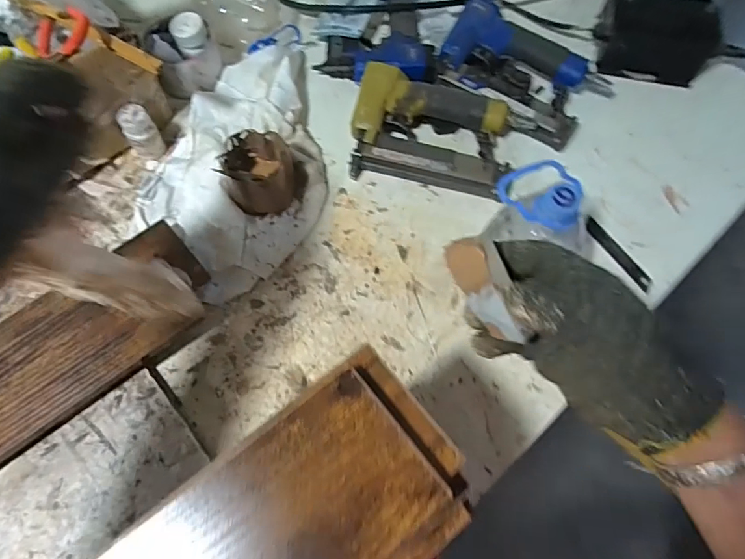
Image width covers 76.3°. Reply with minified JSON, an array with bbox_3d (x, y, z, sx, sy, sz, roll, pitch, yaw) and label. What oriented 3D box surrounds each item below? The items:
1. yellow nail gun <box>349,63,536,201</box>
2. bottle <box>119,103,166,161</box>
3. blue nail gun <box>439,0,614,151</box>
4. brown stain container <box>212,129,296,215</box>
[{"bbox_3d":[0.071,-0.164,0.547,0.191,0.054,0.121,13,66,4],"label":"yellow nail gun"},{"bbox_3d":[-0.259,-0.164,0.533,0.031,0.058,0.033,1,65,-2],"label":"bottle"},{"bbox_3d":[0.181,-0.256,0.582,0.198,0.057,0.151,35,69,13],"label":"blue nail gun"},{"bbox_3d":[-0.122,-0.115,0.507,0.068,0.062,0.071,7,65,1],"label":"brown stain container"}]

